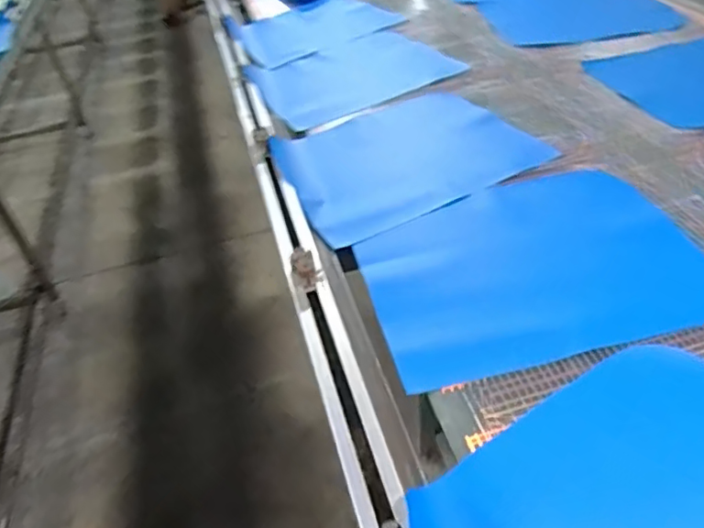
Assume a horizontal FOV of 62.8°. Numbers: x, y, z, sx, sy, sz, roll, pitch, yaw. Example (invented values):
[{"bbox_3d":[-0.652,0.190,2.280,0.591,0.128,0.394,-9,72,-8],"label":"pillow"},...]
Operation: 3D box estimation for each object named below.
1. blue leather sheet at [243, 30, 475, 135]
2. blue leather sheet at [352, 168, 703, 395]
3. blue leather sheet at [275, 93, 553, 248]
[{"bbox_3d":[-0.004,-0.432,1.321,0.431,0.054,0.326,-24,45,-17],"label":"blue leather sheet"},{"bbox_3d":[0.251,0.004,0.828,0.456,0.031,0.346,-13,44,-6],"label":"blue leather sheet"},{"bbox_3d":[0.088,-0.206,1.028,0.439,0.032,0.313,-24,45,-17],"label":"blue leather sheet"}]

